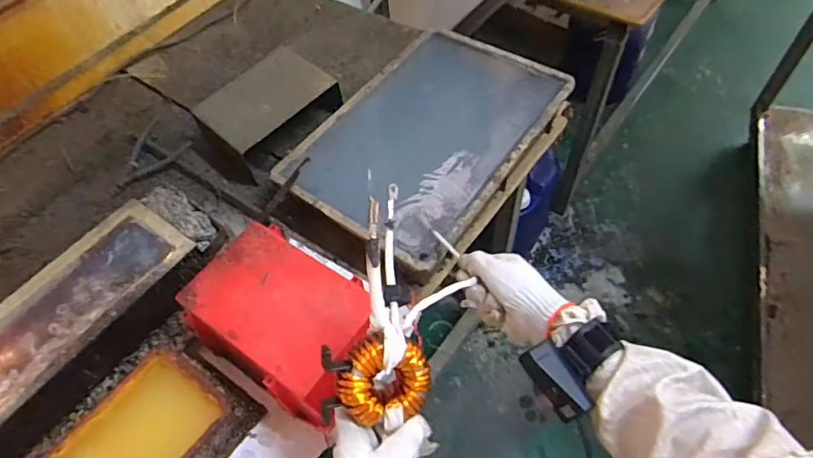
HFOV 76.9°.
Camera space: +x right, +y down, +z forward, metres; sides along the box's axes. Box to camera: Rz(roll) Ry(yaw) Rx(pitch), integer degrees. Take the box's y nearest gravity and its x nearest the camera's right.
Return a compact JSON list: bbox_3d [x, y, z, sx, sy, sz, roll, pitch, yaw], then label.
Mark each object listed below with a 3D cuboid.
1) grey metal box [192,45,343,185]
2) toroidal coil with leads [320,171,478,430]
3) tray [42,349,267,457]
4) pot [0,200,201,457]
[{"bbox_3d":[-0.240,-0.194,0.883,0.167,0.097,0.224,38,67,26],"label":"grey metal box"},{"bbox_3d":[-0.011,0.062,0.459,0.109,0.063,0.210,-1,74,4],"label":"toroidal coil with leads"},{"bbox_3d":[-0.293,0.247,0.573,0.141,0.071,0.225,29,63,22],"label":"tray"},{"bbox_3d":[-0.418,0.127,0.643,0.170,0.075,0.337,29,63,22],"label":"pot"}]

